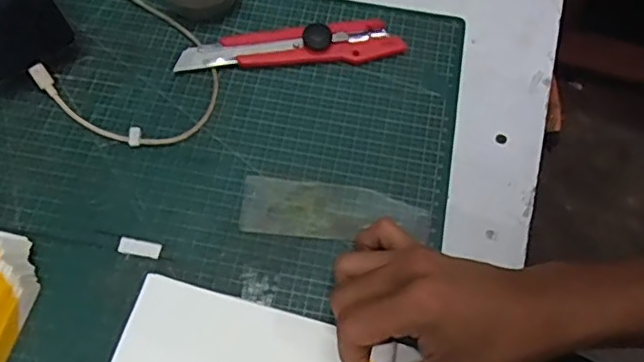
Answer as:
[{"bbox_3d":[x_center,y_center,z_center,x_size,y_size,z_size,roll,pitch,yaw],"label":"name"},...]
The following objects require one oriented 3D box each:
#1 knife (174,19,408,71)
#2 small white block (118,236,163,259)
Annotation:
[{"bbox_3d":[-0.023,-0.101,0.451,0.165,0.017,0.032,-7,62,-3],"label":"knife"},{"bbox_3d":[-0.118,0.043,0.385,0.028,0.004,0.011,10,62,6],"label":"small white block"}]

